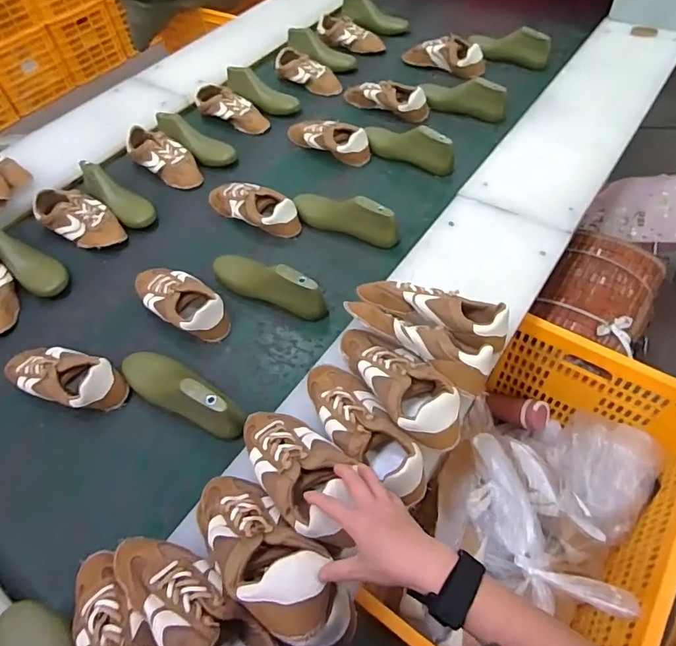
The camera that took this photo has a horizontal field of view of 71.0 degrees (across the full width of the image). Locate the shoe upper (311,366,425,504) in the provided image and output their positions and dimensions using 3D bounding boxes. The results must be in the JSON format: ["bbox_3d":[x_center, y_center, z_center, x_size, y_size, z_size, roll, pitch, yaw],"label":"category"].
[{"bbox_3d":[0.029,0.141,0.672,0.088,0.076,0.243,-32,58,-17],"label":"shoe upper"}]

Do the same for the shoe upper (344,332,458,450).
[{"bbox_3d":[0.083,0.084,0.697,0.097,0.072,0.239,-37,60,-20],"label":"shoe upper"}]

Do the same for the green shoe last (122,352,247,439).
[{"bbox_3d":[-0.262,0.106,0.774,0.254,0.092,0.071,25,60,20],"label":"green shoe last"}]

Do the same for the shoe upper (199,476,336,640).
[{"bbox_3d":[-0.096,0.257,0.553,0.096,0.080,0.230,-37,39,-20],"label":"shoe upper"}]

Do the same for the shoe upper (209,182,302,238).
[{"bbox_3d":[-0.194,-0.266,1.062,0.249,0.069,0.084,30,62,23],"label":"shoe upper"}]

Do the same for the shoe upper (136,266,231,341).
[{"bbox_3d":[-0.307,-0.048,0.903,0.233,0.064,0.098,35,64,25],"label":"shoe upper"}]

